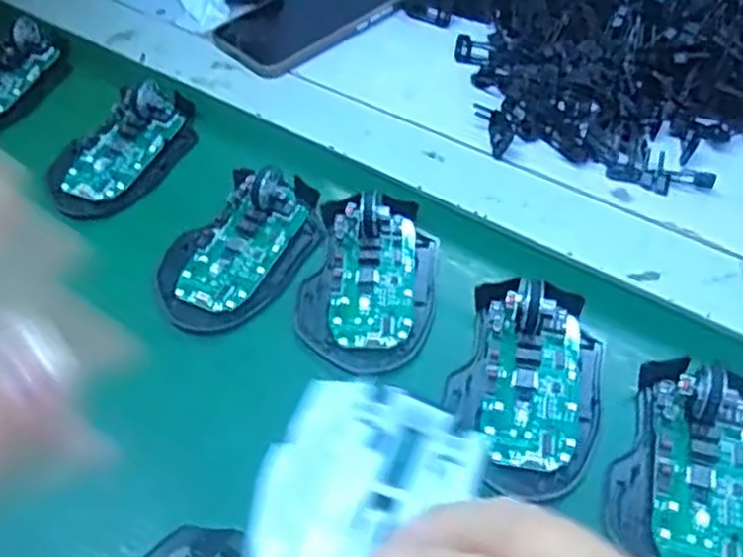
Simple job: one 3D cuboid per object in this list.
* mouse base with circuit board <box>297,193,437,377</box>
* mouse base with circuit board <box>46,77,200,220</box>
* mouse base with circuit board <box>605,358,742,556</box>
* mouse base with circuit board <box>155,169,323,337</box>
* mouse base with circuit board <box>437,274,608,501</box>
[{"bbox_3d":[0.000,-0.004,0.403,0.072,0.026,0.109,9,54,11],"label":"mouse base with circuit board"},{"bbox_3d":[-0.165,-0.087,0.482,0.069,0.020,0.115,24,58,21],"label":"mouse base with circuit board"},{"bbox_3d":[0.151,0.084,0.323,0.072,0.029,0.107,19,56,17],"label":"mouse base with circuit board"},{"bbox_3d":[-0.076,-0.021,0.420,0.071,0.024,0.113,31,61,25],"label":"mouse base with circuit board"},{"bbox_3d":[0.077,0.052,0.360,0.072,0.018,0.112,11,54,12],"label":"mouse base with circuit board"}]

